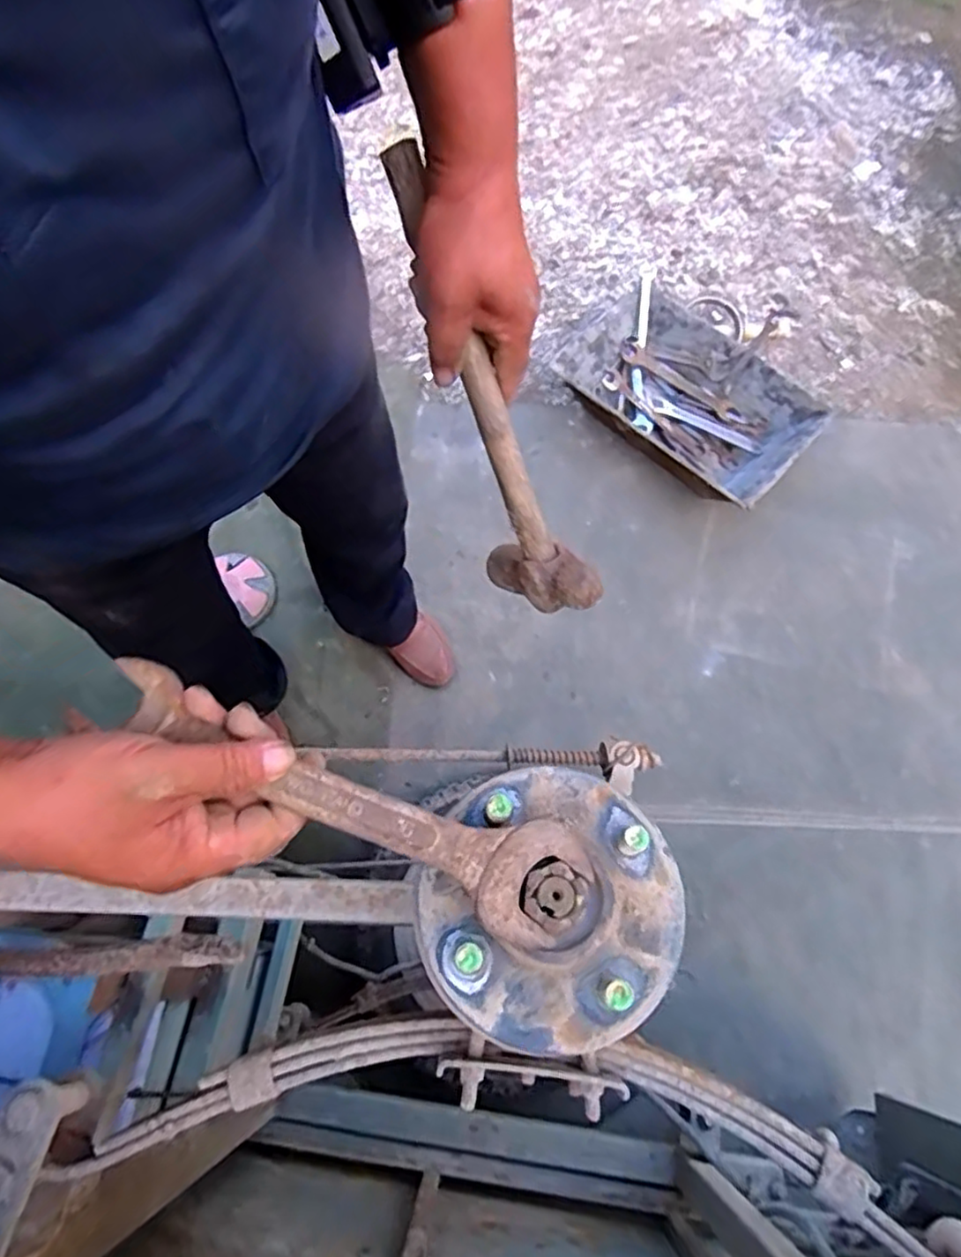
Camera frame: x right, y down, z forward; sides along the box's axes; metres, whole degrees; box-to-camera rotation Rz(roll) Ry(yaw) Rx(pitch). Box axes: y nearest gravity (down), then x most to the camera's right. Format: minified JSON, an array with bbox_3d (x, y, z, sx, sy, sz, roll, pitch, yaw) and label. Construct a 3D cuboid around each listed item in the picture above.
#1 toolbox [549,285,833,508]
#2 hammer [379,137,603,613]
[{"bbox_3d":[0.420,-0.479,1.359,0.500,0.082,0.331,42,75,12],"label":"toolbox"},{"bbox_3d":[-0.003,-0.154,0.458,0.040,0.112,0.303,-26,110,-10],"label":"hammer"}]

